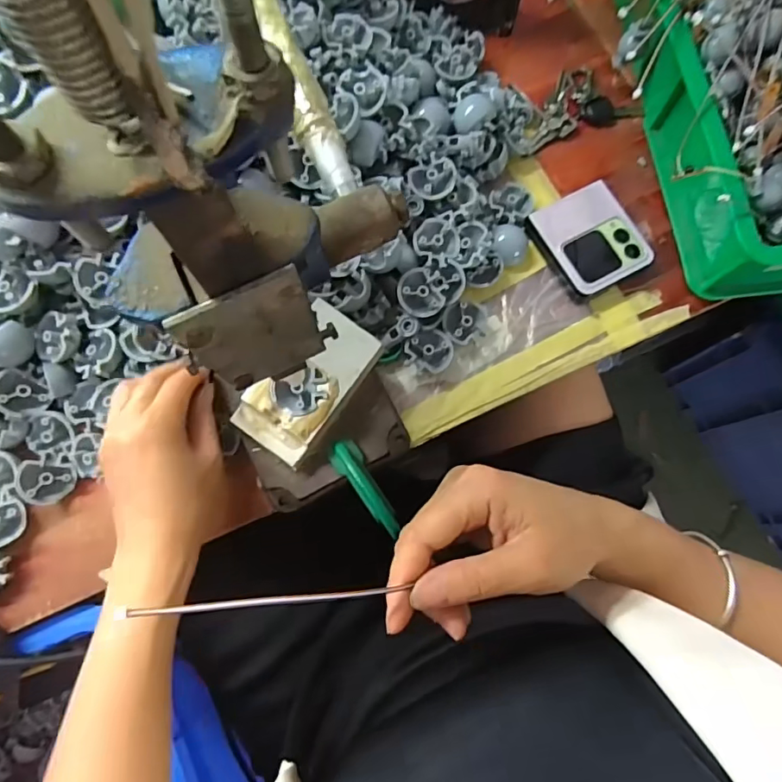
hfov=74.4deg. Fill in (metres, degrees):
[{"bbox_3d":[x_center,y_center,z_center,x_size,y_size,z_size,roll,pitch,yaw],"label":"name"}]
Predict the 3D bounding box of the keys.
[{"bbox_3d":[0.166,-0.268,0.478,0.114,0.014,0.067,-20,76,-6],"label":"keys"}]

